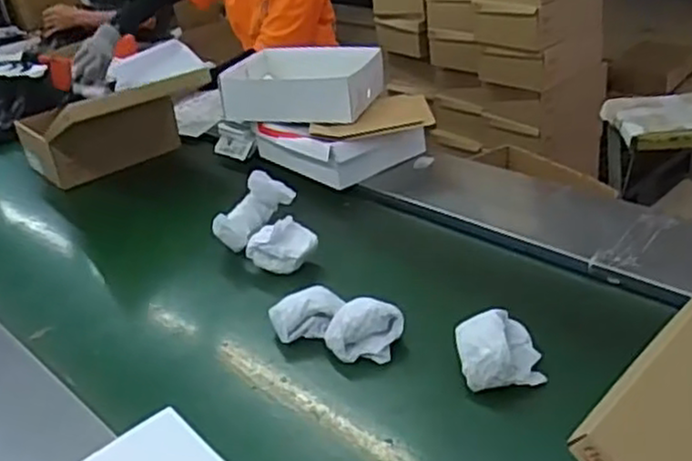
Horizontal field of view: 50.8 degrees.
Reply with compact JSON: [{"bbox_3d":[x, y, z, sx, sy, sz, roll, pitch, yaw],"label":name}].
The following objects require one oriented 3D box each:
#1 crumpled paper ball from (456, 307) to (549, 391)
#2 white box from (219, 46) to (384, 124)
[{"bbox_3d":[0.219,0.175,1.050,0.113,0.075,0.105,-8,29,-2],"label":"crumpled paper ball"},{"bbox_3d":[-0.109,-0.350,1.748,0.357,0.108,0.273,4,31,20],"label":"white box"}]

